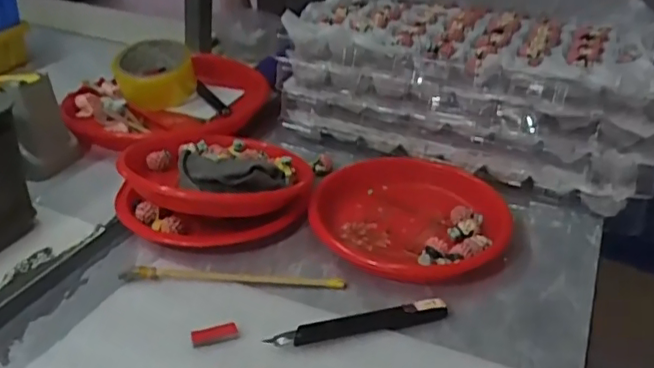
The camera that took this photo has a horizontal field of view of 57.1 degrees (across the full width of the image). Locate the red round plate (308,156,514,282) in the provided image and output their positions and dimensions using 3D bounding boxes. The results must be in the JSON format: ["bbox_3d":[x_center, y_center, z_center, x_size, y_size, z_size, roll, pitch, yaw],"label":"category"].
[{"bbox_3d":[0.076,0.028,0.561,0.175,0.039,0.179,0,28,0],"label":"red round plate"}]

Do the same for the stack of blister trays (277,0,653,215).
[{"bbox_3d":[0.165,-0.120,0.692,0.388,0.163,0.251,10,28,18],"label":"stack of blister trays"}]

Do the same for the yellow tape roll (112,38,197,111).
[{"bbox_3d":[-0.222,-0.144,0.776,0.096,0.054,0.096,3,47,-3],"label":"yellow tape roll"}]

